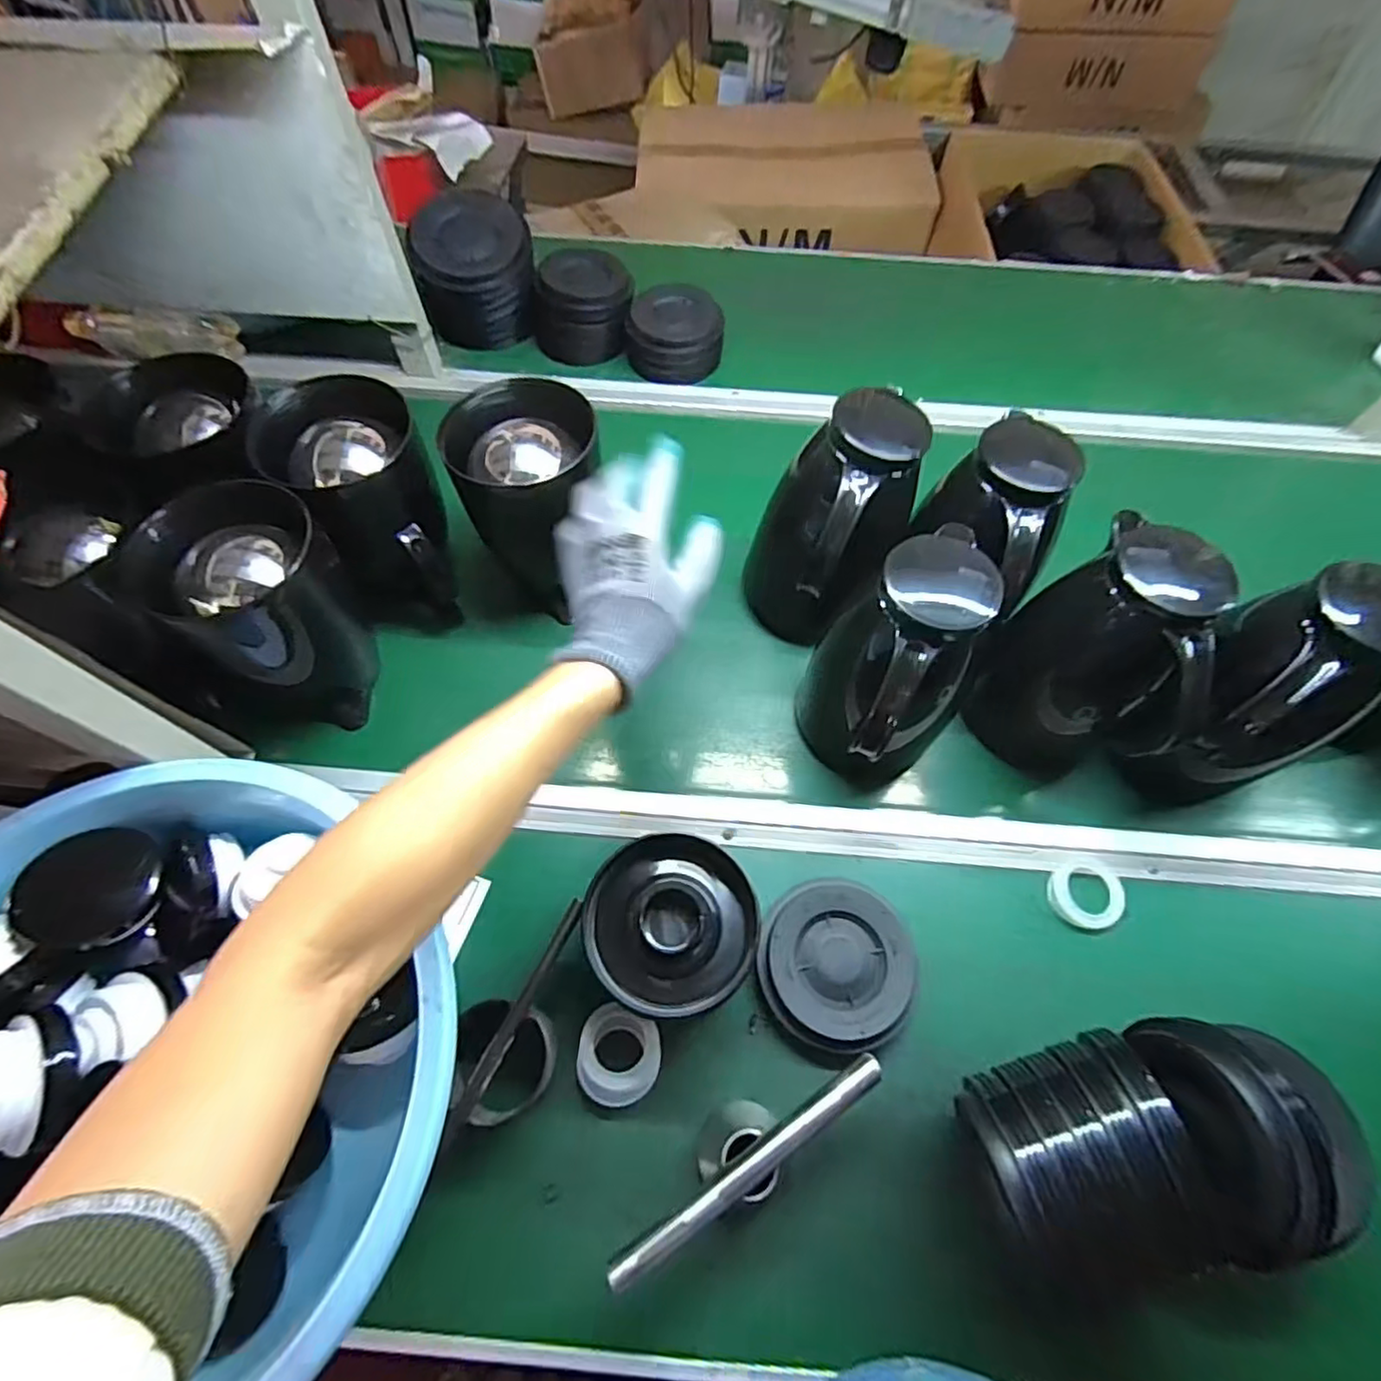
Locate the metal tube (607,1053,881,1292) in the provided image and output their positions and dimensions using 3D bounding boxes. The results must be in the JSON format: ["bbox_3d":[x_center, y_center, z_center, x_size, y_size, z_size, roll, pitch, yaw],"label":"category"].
[{"bbox_3d":[0.040,0.297,0.402,0.199,0.013,0.018,-29,66,-16],"label":"metal tube"}]

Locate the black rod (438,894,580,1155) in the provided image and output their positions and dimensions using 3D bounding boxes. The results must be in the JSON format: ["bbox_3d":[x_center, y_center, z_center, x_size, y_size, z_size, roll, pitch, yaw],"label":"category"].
[{"bbox_3d":[-0.119,0.221,0.437,0.011,0.014,0.164,24,64,11],"label":"black rod"}]

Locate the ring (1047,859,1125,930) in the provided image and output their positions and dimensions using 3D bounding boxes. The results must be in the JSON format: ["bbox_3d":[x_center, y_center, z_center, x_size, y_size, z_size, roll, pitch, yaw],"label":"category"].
[{"bbox_3d":[0.332,0.168,0.535,0.059,0.013,0.055,1,62,-1],"label":"ring"}]

